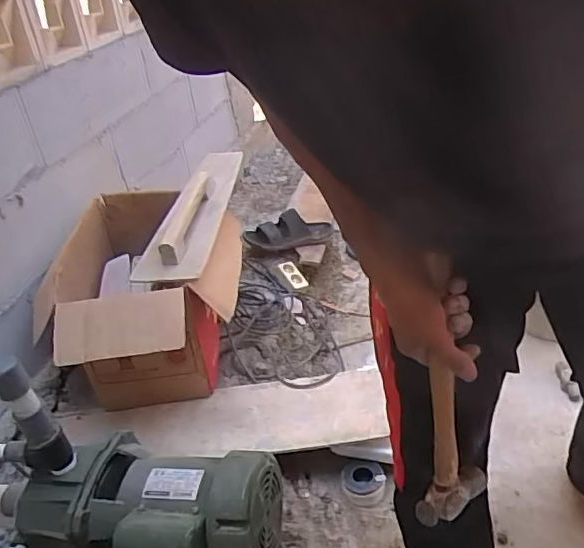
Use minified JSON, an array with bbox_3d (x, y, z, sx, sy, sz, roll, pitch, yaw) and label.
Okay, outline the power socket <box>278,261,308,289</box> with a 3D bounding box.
[{"bbox_3d":[0.005,0.001,1.673,0.058,0.021,0.101,-23,66,-24],"label":"power socket"}]

